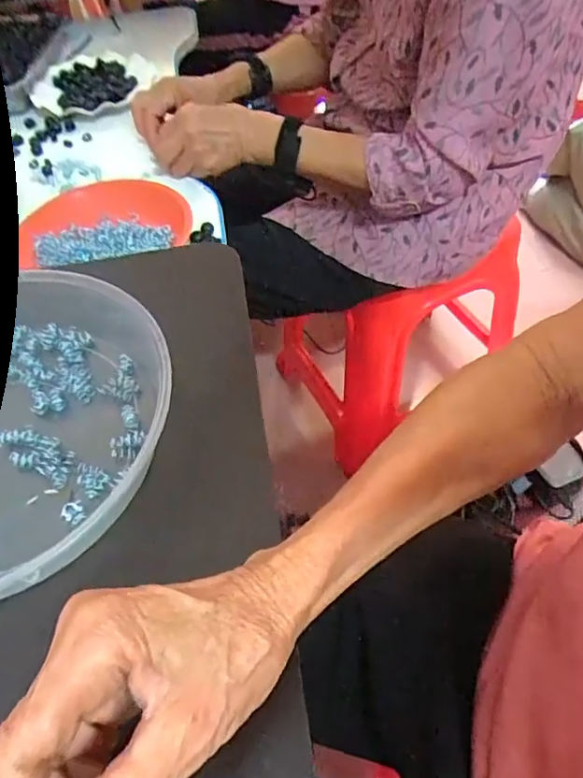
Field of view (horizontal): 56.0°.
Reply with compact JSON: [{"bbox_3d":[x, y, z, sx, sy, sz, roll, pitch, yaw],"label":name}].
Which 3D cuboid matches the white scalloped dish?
[{"bbox_3d":[-0.305,-0.477,0.849,0.181,0.025,0.183,-3,52,4],"label":"white scalloped dish"}]

